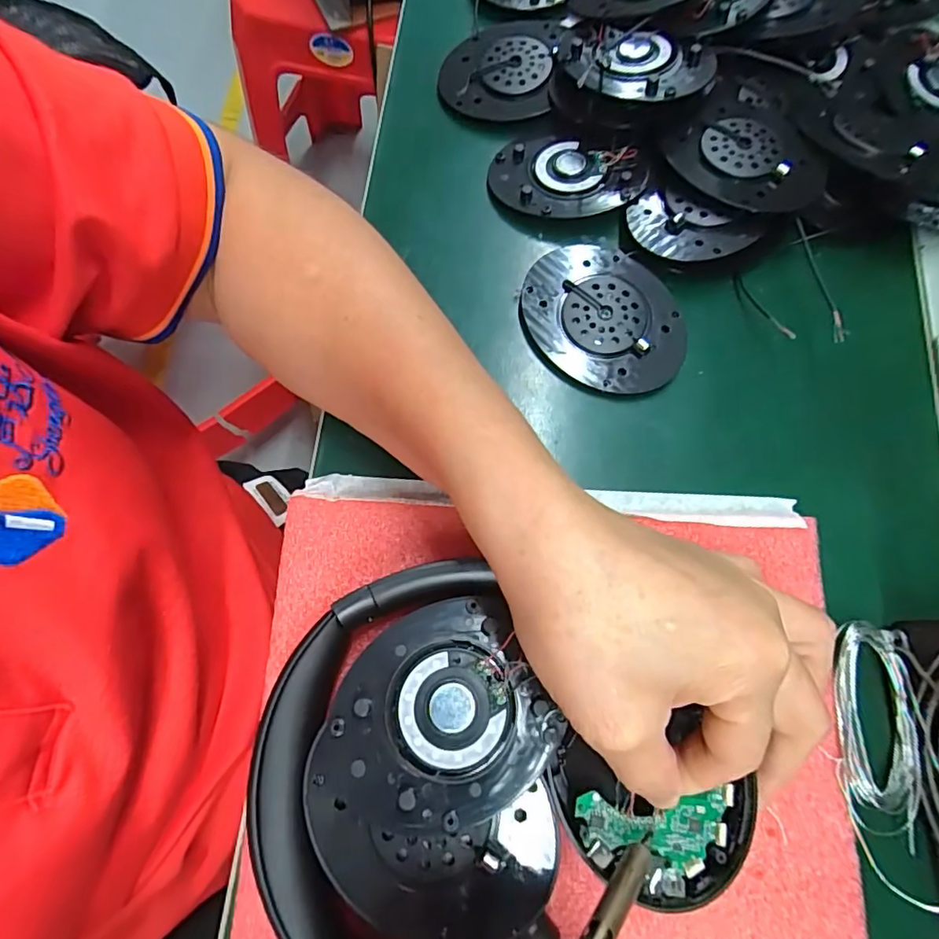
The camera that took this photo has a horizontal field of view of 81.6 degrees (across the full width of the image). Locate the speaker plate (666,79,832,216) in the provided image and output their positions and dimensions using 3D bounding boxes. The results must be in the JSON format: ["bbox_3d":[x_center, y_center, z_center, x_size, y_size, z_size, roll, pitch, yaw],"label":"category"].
[{"bbox_3d":[0.144,-0.166,0.279,0.080,0.010,0.076,-1,70,4],"label":"speaker plate"}]

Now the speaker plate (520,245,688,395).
[{"bbox_3d":[0.068,-0.076,0.271,0.082,0.011,0.069,31,77,9],"label":"speaker plate"}]

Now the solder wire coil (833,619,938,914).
[{"bbox_3d":[0.163,0.112,0.212,0.034,0.008,0.097,-1,74,0],"label":"solder wire coil"}]

